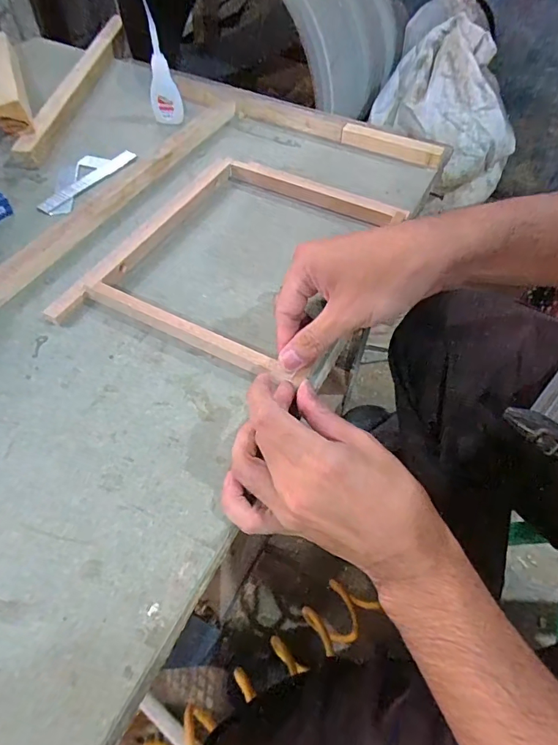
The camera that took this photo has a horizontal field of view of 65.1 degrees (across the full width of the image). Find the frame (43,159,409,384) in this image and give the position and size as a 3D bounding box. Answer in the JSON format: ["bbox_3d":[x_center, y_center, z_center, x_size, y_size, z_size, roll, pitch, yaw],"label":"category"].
[{"bbox_3d":[-0.034,-0.100,0.369,0.197,0.015,0.246,23,58,16],"label":"frame"}]

